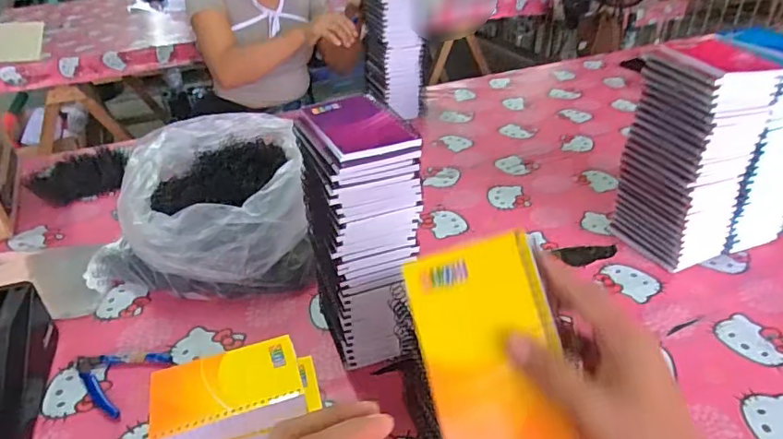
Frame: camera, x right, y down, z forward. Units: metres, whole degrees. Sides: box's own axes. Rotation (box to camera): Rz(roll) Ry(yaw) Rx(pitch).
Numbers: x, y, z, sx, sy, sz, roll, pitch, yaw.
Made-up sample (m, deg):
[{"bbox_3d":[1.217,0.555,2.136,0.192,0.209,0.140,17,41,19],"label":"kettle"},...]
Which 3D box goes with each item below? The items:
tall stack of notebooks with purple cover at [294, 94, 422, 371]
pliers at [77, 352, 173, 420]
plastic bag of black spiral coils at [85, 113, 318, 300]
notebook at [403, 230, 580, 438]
[{"bbox_3d":[-0.032,0.022,0.593,0.103,0.293,0.135,-11,34,-13],"label":"tall stack of notebooks with purple cover"},{"bbox_3d":[-0.328,0.181,0.616,0.106,0.007,0.089,9,35,19],"label":"pliers"},{"bbox_3d":[-0.294,-0.040,0.842,0.315,0.158,0.354,-5,33,-2],"label":"plastic bag of black spiral coils"},{"bbox_3d":[0.059,0.080,0.315,0.079,0.009,0.130,-17,74,15],"label":"notebook"}]

